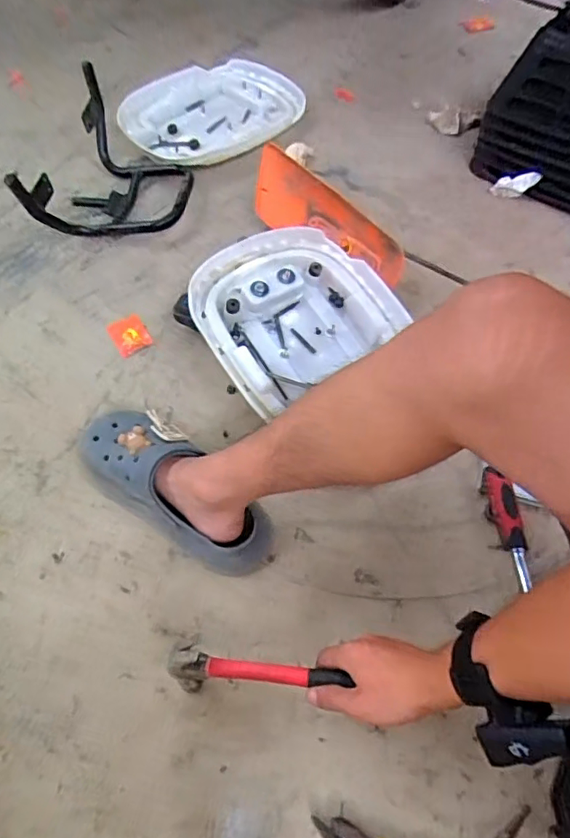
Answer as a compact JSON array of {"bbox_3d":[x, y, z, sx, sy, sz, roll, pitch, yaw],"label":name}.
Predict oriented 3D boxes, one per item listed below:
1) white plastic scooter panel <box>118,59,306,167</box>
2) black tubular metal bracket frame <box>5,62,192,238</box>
[{"bbox_3d":[-0.150,-0.623,1.084,0.368,0.035,0.282,-31,64,-18],"label":"white plastic scooter panel"},{"bbox_3d":[-0.277,-0.422,0.907,0.210,0.146,0.324,5,59,3],"label":"black tubular metal bracket frame"}]

